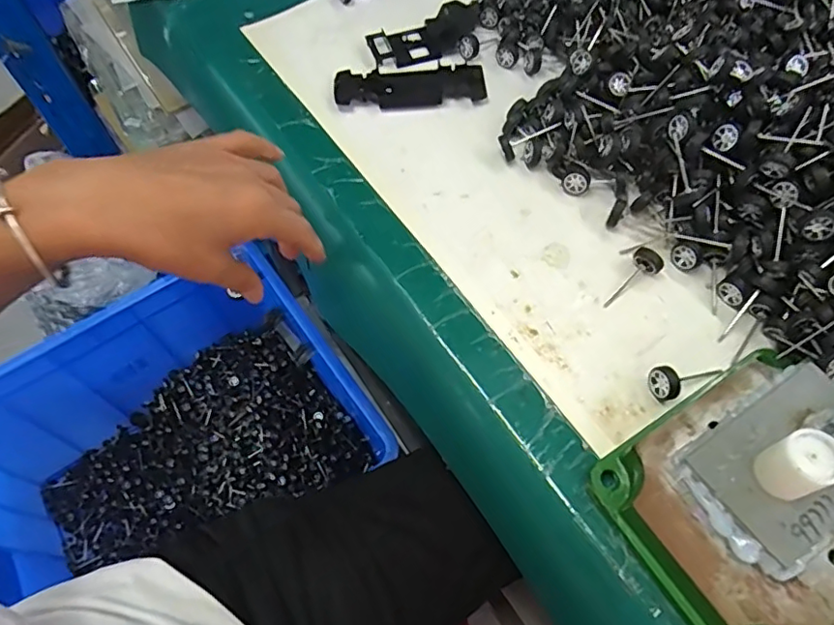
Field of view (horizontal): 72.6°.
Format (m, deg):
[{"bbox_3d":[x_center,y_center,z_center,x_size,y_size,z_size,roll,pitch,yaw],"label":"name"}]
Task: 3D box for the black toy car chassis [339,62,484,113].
[{"bbox_3d":[-0.006,-0.192,0.482,0.125,0.012,0.048,-8,60,-2],"label":"black toy car chassis"}]

